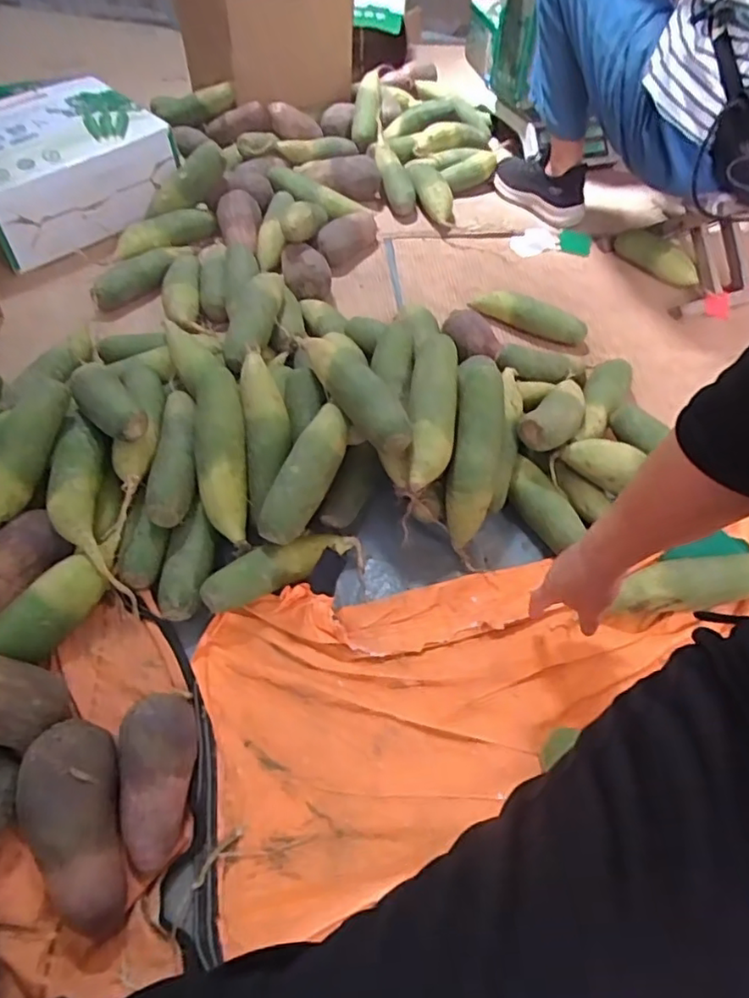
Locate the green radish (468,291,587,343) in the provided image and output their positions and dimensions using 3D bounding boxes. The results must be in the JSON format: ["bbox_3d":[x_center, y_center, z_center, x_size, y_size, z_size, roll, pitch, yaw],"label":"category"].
[{"bbox_3d":[0.256,-0.304,0.993,0.194,0.049,0.053,11,53,5],"label":"green radish"}]

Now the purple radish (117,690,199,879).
[{"bbox_3d":[-0.194,0.251,0.548,0.063,0.055,0.144,-6,53,-8],"label":"purple radish"}]

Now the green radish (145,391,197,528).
[{"bbox_3d":[-0.236,-0.055,0.725,0.047,0.054,0.196,-2,53,-5],"label":"green radish"}]

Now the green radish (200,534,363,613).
[{"bbox_3d":[-0.103,0.079,0.683,0.183,0.057,0.047,-21,57,-18],"label":"green radish"}]

